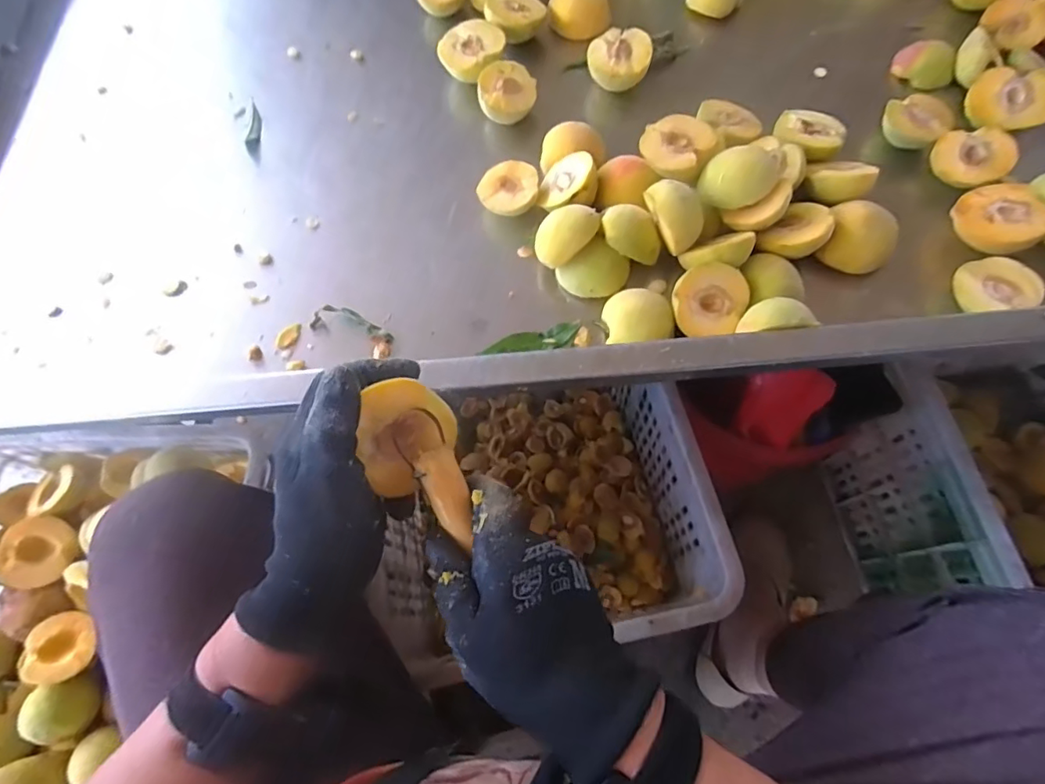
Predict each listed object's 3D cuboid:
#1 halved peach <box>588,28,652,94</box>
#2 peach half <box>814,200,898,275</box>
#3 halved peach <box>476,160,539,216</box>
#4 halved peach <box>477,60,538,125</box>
[{"bbox_3d":[0.098,-0.333,0.547,0.060,0.043,0.056,-1,66,3],"label":"halved peach"},{"bbox_3d":[0.276,-0.125,0.443,0.054,0.040,0.047,32,72,16],"label":"peach half"},{"bbox_3d":[-0.012,-0.183,0.494,0.054,0.028,0.050,4,67,5],"label":"halved peach"},{"bbox_3d":[-0.015,-0.295,0.539,0.056,0.043,0.051,-7,66,0],"label":"halved peach"}]

